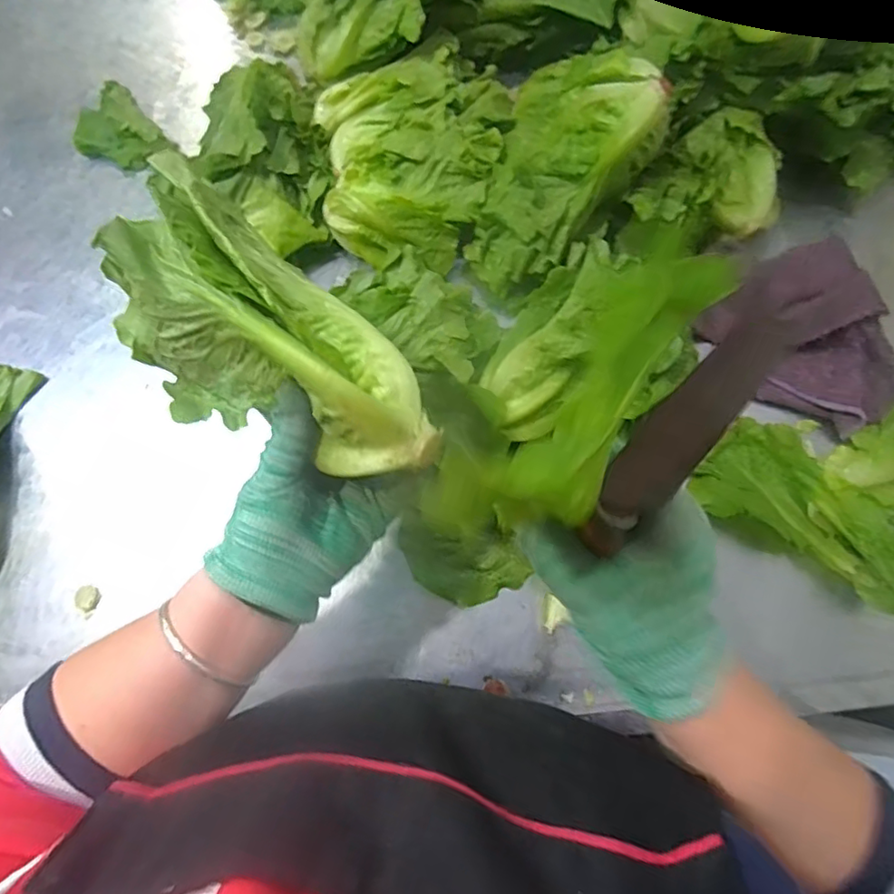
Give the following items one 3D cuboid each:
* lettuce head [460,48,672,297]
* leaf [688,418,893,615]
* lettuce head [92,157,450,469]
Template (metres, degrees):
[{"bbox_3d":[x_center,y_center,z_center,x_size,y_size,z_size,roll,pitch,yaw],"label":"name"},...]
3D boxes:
[{"bbox_3d":[0.092,-0.221,0.462,0.123,0.123,0.159,20,77,7],"label":"lettuce head"},{"bbox_3d":[0.281,0.046,0.447,0.165,0.055,0.086,31,78,10],"label":"leaf"},{"bbox_3d":[-0.092,-0.053,0.301,0.190,0.064,0.102,36,79,1],"label":"lettuce head"}]

